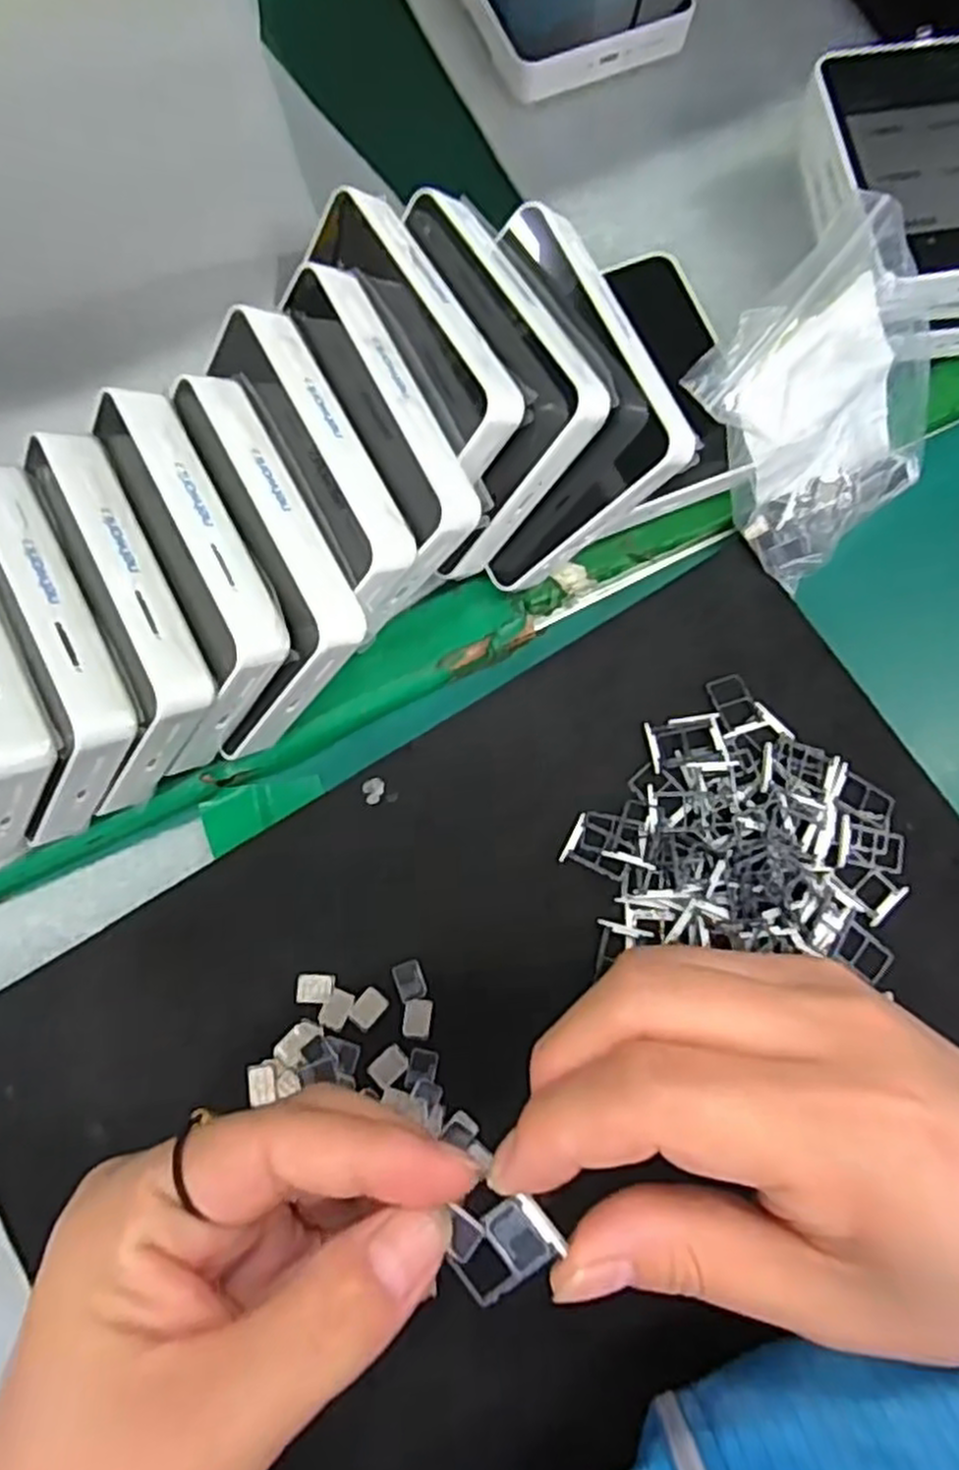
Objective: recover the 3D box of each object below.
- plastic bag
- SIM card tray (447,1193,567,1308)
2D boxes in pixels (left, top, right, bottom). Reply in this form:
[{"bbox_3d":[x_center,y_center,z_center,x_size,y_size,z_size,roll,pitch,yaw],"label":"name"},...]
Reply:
[{"bbox_3d":[0.123,-0.115,0.277,0.085,0.107,0.021,-44,44,0],"label":"plastic bag"},{"bbox_3d":[0.005,0.109,0.162,0.023,0.004,0.014,-39,82,5],"label":"SIM card tray"}]

